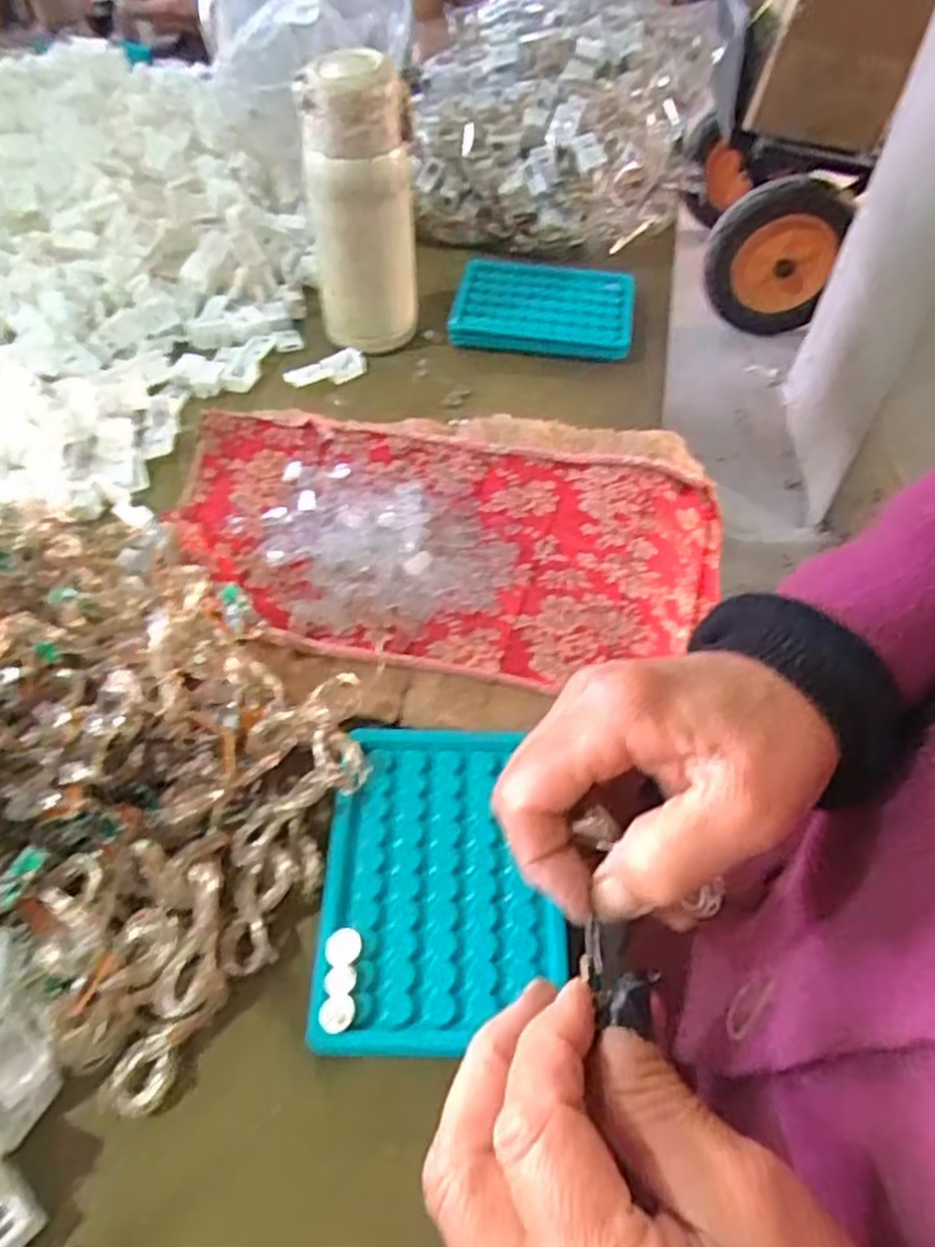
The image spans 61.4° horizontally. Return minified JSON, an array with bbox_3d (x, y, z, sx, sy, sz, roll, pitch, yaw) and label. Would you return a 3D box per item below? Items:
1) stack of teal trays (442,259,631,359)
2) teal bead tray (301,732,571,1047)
[{"bbox_3d":[0.059,-0.243,0.605,0.133,0.021,0.104,8,52,4],"label":"stack of teal trays"},{"bbox_3d":[-0.012,0.105,0.328,0.093,0.011,0.130,1,52,-2],"label":"teal bead tray"}]

